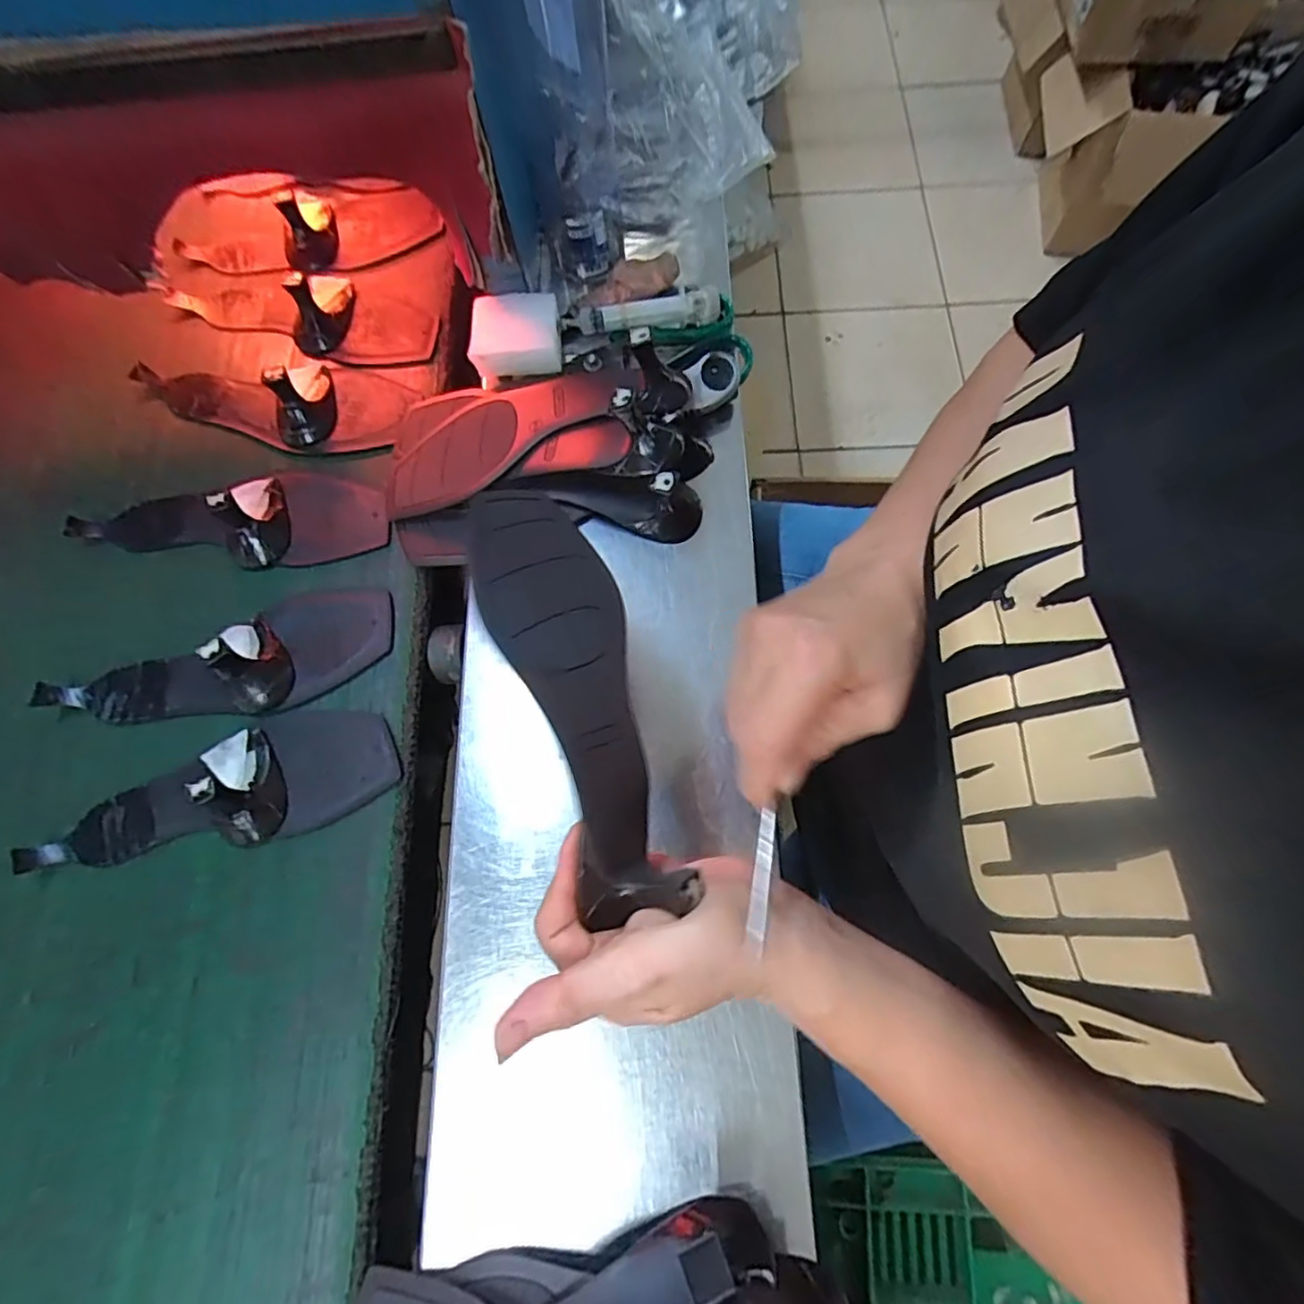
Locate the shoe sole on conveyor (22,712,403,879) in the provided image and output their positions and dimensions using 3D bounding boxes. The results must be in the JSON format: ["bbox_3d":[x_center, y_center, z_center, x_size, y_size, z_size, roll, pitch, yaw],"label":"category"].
[{"bbox_3d":[-0.282,0.086,0.380,0.229,0.041,0.076,-15,73,-3],"label":"shoe sole on conveyor"}]

